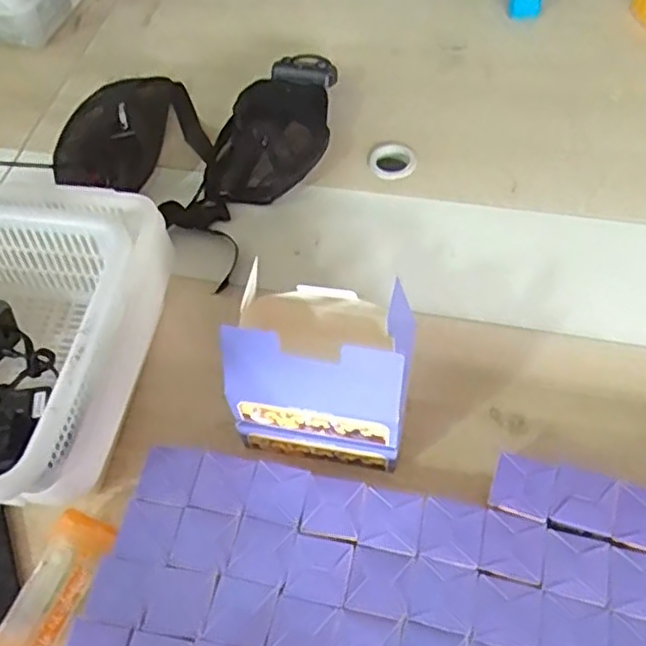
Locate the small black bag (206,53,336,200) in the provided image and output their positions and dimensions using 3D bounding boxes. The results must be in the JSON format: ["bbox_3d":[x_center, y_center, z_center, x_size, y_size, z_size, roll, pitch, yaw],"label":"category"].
[{"bbox_3d":[-0.069,-0.306,1.036,0.161,0.042,0.302,14,59,13],"label":"small black bag"}]

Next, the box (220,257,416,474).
[{"bbox_3d":[-0.002,0.056,0.715,0.176,0.190,0.119,8,58,9],"label":"box"}]

